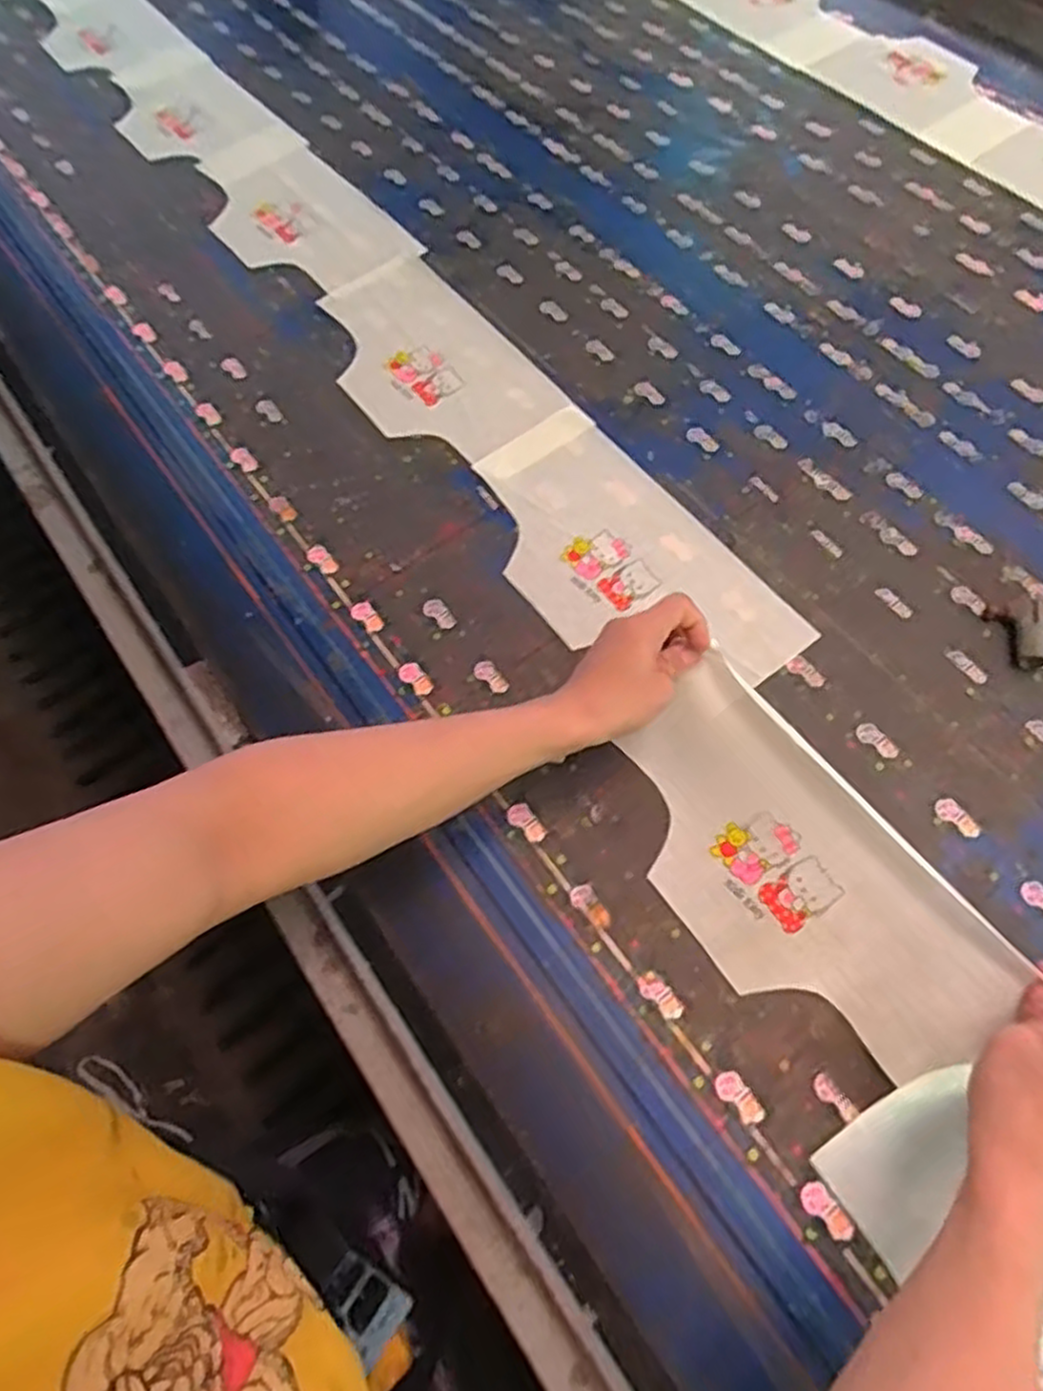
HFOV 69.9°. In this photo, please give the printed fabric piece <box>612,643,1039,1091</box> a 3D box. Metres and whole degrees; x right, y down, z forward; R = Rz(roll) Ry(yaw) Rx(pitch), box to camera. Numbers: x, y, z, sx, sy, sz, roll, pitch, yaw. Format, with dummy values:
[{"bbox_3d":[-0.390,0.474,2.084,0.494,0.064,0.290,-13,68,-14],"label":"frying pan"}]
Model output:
[{"bbox_3d":[0.180,0.124,0.517,0.144,0.013,0.281,-42,66,6],"label":"printed fabric piece"}]

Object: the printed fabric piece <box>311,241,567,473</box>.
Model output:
[{"bbox_3d":[-0.107,-0.352,0.768,0.166,0.010,0.298,-30,60,-11],"label":"printed fabric piece"}]

